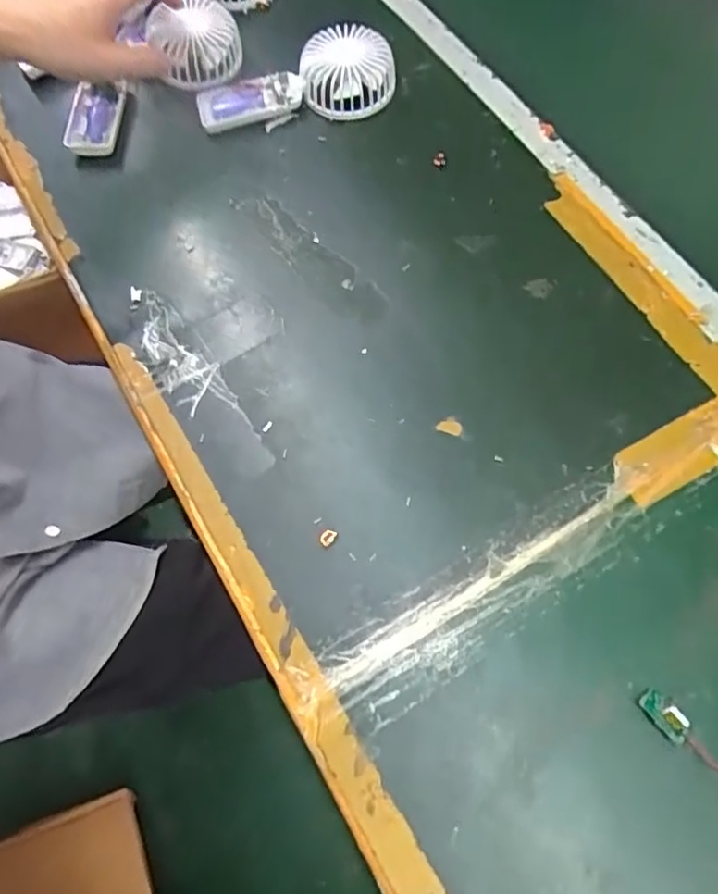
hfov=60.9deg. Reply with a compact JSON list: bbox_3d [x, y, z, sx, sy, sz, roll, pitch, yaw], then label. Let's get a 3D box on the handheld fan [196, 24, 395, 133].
[{"bbox_3d":[-0.058,-0.322,0.548,0.176,0.041,0.080,-17,69,-3],"label":"handheld fan"}]

